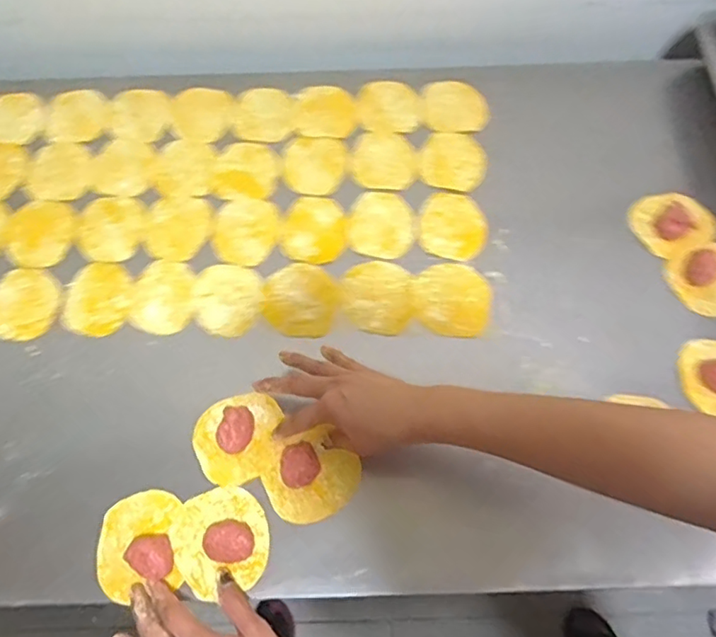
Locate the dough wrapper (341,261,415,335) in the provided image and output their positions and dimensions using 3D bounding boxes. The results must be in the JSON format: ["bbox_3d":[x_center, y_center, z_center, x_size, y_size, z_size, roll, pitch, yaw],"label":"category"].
[{"bbox_3d":[0.020,-0.024,0.584,0.069,0.004,0.084,0,65,1],"label":"dough wrapper"}]

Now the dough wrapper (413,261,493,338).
[{"bbox_3d":[0.097,-0.022,0.581,0.079,0.004,0.078,3,65,3],"label":"dough wrapper"}]

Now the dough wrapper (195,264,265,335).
[{"bbox_3d":[-0.136,-0.020,0.590,0.068,0.004,0.080,1,65,2],"label":"dough wrapper"}]

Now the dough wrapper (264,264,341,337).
[{"bbox_3d":[-0.059,-0.021,0.584,0.077,0.006,0.079,0,65,1],"label":"dough wrapper"}]

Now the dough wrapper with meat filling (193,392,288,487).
[{"bbox_3d":[-0.108,0.106,0.513,0.082,0.021,0.077,0,65,1],"label":"dough wrapper with meat filling"}]

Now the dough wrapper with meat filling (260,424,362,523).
[{"bbox_3d":[-0.042,0.136,0.495,0.082,0.021,0.074,-28,67,-11],"label":"dough wrapper with meat filling"}]

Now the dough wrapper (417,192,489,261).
[{"bbox_3d":[0.105,-0.104,0.616,0.073,0.006,0.082,10,65,6],"label":"dough wrapper"}]

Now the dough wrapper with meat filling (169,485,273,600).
[{"bbox_3d":[-0.117,0.185,0.473,0.079,0.025,0.084,0,65,1],"label":"dough wrapper with meat filling"}]

